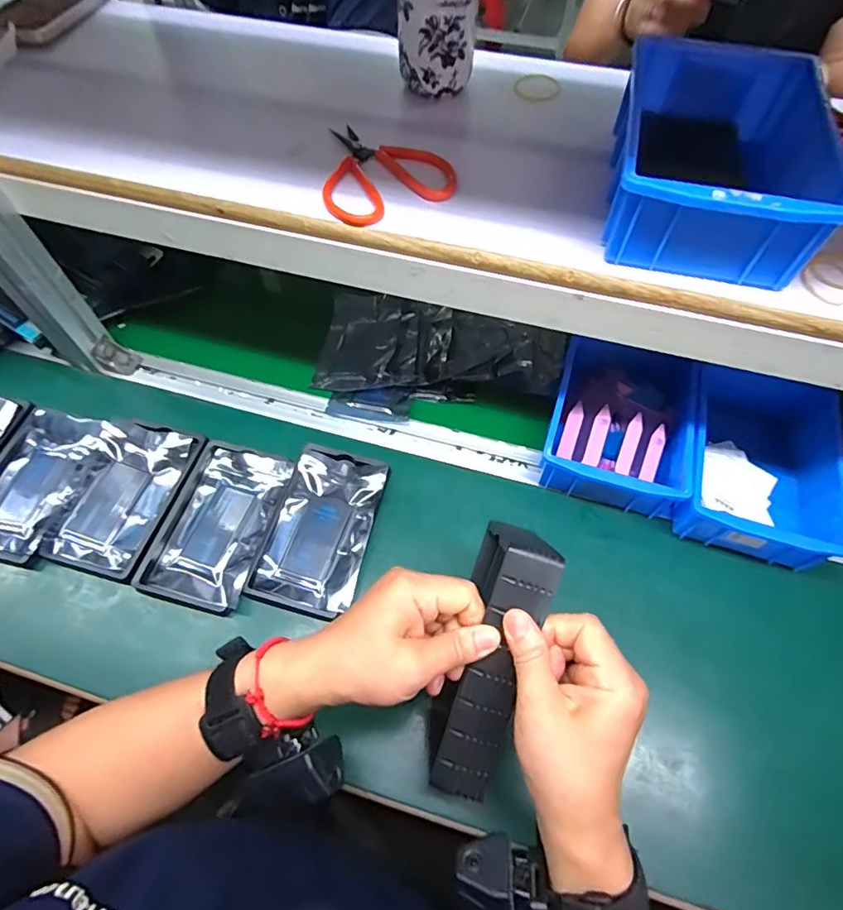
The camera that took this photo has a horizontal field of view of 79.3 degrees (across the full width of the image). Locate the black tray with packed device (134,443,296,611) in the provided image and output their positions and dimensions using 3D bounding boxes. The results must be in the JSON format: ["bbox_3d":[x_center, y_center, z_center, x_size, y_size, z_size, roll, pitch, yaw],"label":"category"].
[{"bbox_3d":[-0.194,0.063,0.486,0.100,0.013,0.157,14,62,7],"label":"black tray with packed device"}]

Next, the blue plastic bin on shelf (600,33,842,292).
[{"bbox_3d":[0.206,-0.210,0.359,0.129,0.063,0.196,15,60,8],"label":"blue plastic bin on shelf"}]

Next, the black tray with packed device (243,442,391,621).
[{"bbox_3d":[-0.094,0.068,0.487,0.093,0.015,0.159,12,60,7],"label":"black tray with packed device"}]

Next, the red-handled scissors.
[{"bbox_3d":[-0.039,-0.226,0.399,0.099,0.017,0.110,-26,63,-15],"label":"red-handled scissors"}]

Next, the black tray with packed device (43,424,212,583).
[{"bbox_3d":[-0.293,0.038,0.500,0.098,0.012,0.154,14,62,7],"label":"black tray with packed device"}]

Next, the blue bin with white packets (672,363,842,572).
[{"bbox_3d":[0.328,-0.004,0.507,0.130,0.070,0.207,16,61,9],"label":"blue bin with white packets"}]

